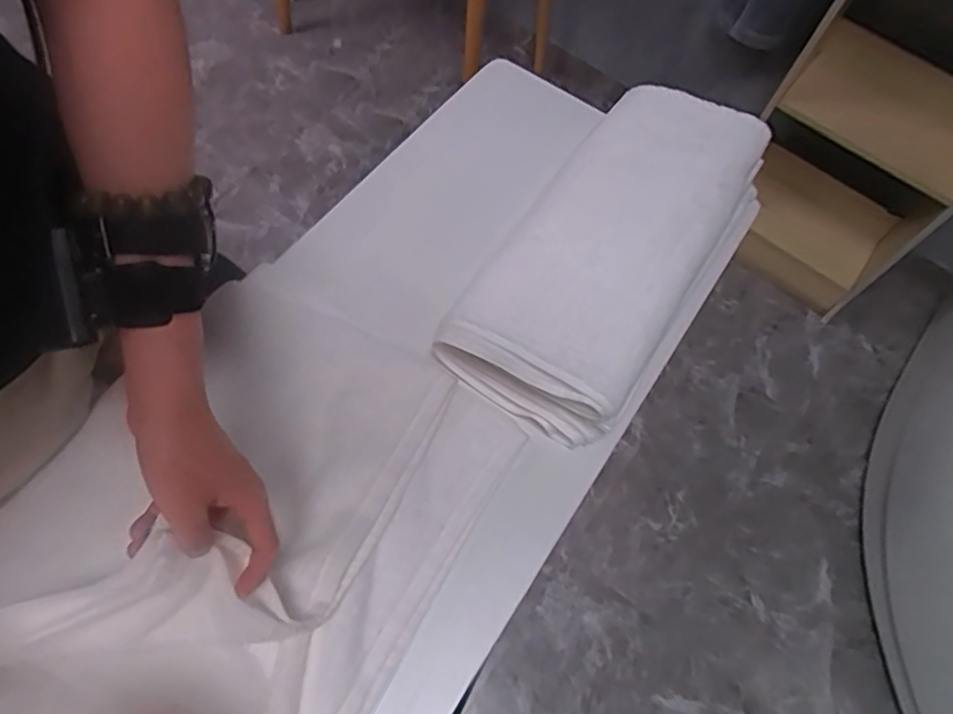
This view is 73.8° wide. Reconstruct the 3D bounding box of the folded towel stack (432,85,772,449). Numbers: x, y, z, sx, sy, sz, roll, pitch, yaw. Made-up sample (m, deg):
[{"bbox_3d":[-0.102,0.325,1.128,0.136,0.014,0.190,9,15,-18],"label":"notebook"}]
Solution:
[{"bbox_3d":[0.146,-0.126,0.666,0.180,0.079,0.413,31,64,9],"label":"folded towel stack"}]

